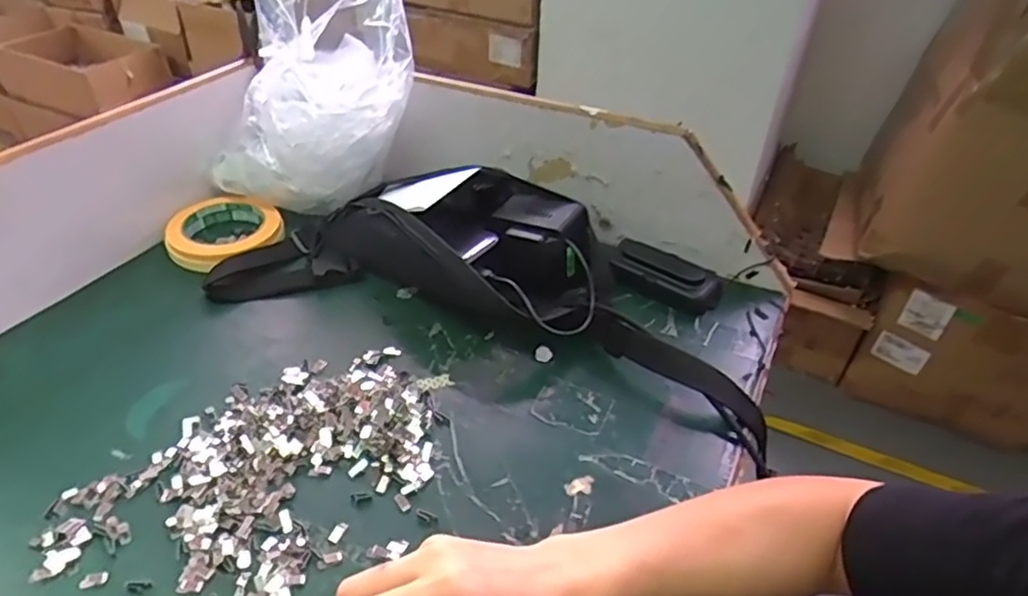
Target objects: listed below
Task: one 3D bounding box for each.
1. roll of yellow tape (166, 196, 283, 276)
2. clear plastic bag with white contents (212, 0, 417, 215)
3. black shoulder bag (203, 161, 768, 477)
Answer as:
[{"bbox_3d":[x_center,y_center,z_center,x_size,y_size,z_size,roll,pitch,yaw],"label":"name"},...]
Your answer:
[{"bbox_3d":[-0.292,-0.072,0.669,0.108,0.022,0.108,2,39,-1],"label":"roll of yellow tape"},{"bbox_3d":[-0.199,-0.207,0.642,0.197,0.257,0.112,10,39,10],"label":"clear plastic bag with white contents"},{"bbox_3d":[-0.021,-0.030,0.578,0.494,0.082,0.177,15,41,14],"label":"black shoulder bag"}]

